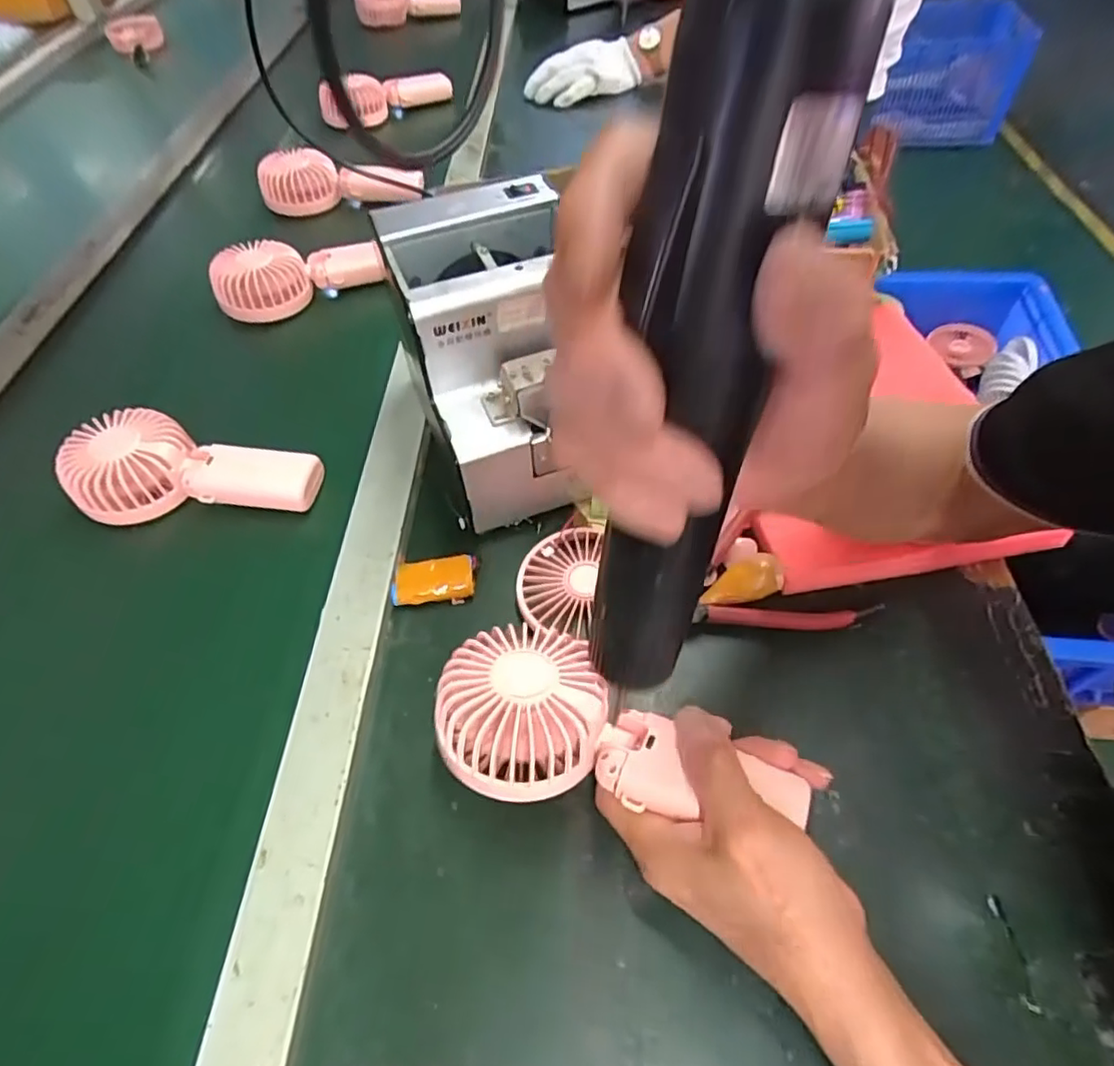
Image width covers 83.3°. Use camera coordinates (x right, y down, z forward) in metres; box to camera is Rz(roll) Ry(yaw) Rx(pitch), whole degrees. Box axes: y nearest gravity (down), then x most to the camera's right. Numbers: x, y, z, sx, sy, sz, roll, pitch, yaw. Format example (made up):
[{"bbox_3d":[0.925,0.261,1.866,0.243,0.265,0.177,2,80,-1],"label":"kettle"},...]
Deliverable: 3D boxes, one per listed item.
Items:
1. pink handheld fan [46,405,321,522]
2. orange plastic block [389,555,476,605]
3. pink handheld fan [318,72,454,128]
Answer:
[{"bbox_3d":[-0.267,-0.046,0.465,0.173,0.043,0.079,6,54,5],"label":"pink handheld fan"},{"bbox_3d":[-0.081,0.030,0.413,0.053,0.014,0.030,-5,54,-3],"label":"orange plastic block"},{"bbox_3d":[-0.242,-0.609,0.876,0.180,0.060,0.068,-27,58,-18],"label":"pink handheld fan"}]

